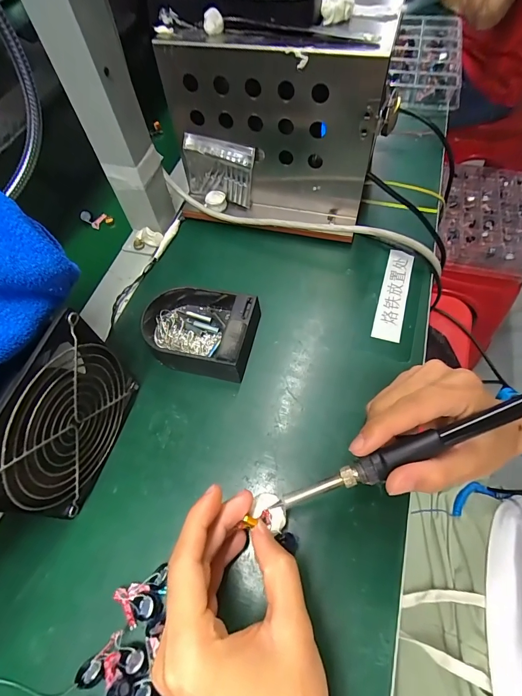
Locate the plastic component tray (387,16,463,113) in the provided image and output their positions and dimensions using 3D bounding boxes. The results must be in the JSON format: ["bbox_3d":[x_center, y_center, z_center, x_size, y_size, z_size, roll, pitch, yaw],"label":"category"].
[{"bbox_3d":[0.263,-0.463,0.577,0.105,0.041,0.244,10,61,10],"label":"plastic component tray"}]

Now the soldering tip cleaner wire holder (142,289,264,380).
[{"bbox_3d":[-0.060,-0.020,0.335,0.119,0.037,0.094,13,61,11],"label":"soldering tip cleaner wire holder"}]

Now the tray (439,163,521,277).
[{"bbox_3d":[0.508,-0.307,0.815,0.189,0.033,0.326,12,61,11],"label":"tray"}]

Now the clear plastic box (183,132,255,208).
[{"bbox_3d":[-0.046,-0.192,0.394,0.079,0.070,0.010,16,62,13],"label":"clear plastic box"}]

